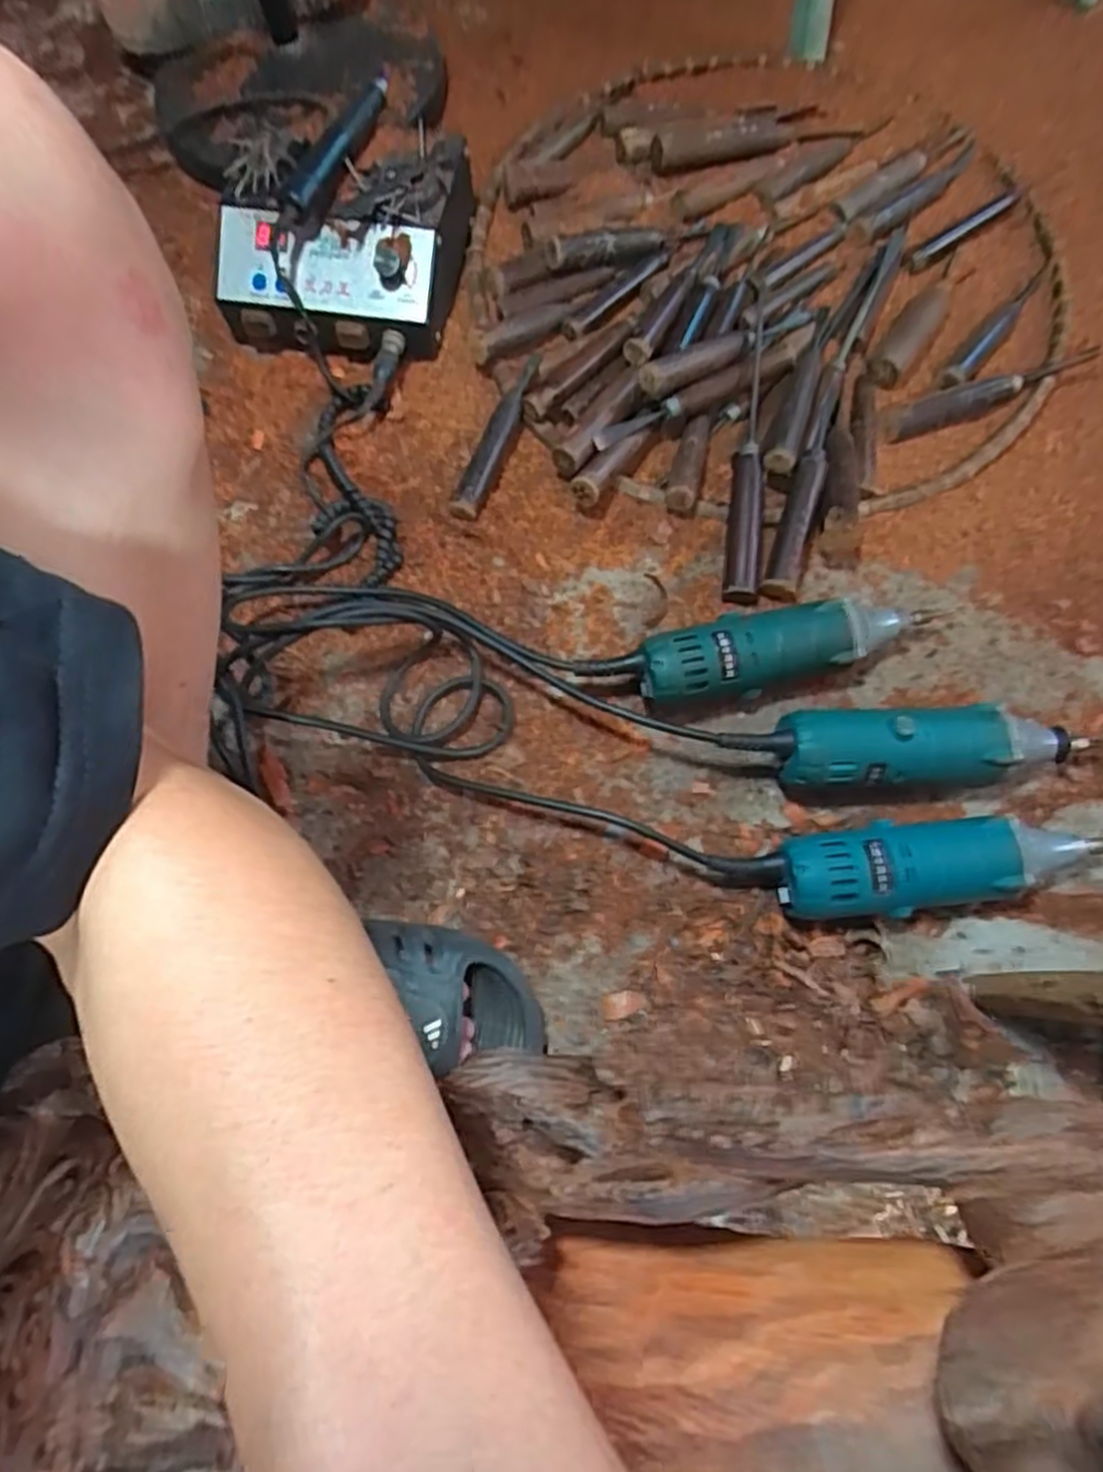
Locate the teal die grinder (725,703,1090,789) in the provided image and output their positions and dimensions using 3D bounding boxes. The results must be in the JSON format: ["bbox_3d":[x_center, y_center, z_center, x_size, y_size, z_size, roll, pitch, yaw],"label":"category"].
[{"bbox_3d":[0.235,0.012,0.527,0.238,0.060,0.051,1,71,0],"label":"teal die grinder"}]

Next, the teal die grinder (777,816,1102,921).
[{"bbox_3d":[0.252,0.084,0.505,0.217,0.053,0.056,-4,71,-2],"label":"teal die grinder"}]

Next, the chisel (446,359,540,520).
[{"bbox_3d":[-0.043,-0.238,0.621,0.021,0.025,0.153,20,72,6],"label":"chisel"}]

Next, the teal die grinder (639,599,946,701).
[{"bbox_3d":[0.165,-0.060,0.554,0.208,0.059,0.050,-14,72,-5],"label":"teal die grinder"}]

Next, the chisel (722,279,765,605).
[{"bbox_3d":[0.159,-0.249,0.616,0.024,0.029,0.300,8,71,2],"label":"chisel"}]

